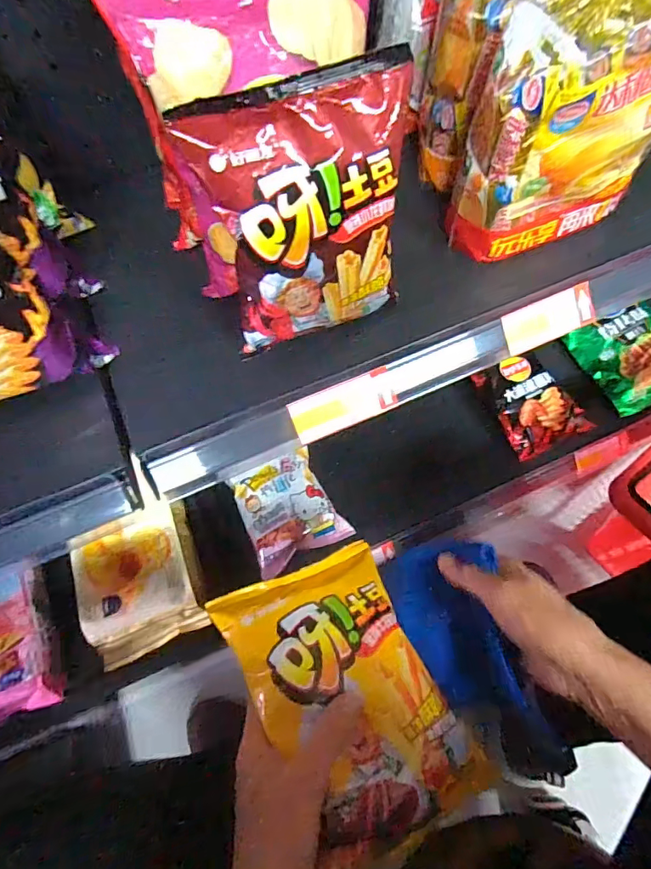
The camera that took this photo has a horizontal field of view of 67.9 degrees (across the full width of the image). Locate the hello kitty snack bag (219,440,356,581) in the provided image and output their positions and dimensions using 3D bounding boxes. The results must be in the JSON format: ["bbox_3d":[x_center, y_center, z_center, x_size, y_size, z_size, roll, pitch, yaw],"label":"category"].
[{"bbox_3d":[-0.056,0.094,0.651,0.121,0.040,0.149,-27,65,-10],"label":"hello kitty snack bag"}]

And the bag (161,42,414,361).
[{"bbox_3d":[-0.009,-0.152,0.344,0.141,0.166,0.055,-21,50,-7],"label":"bag"}]

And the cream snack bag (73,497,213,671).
[{"bbox_3d":[-0.228,0.194,0.600,0.145,0.047,0.145,-18,64,-5],"label":"cream snack bag"}]

